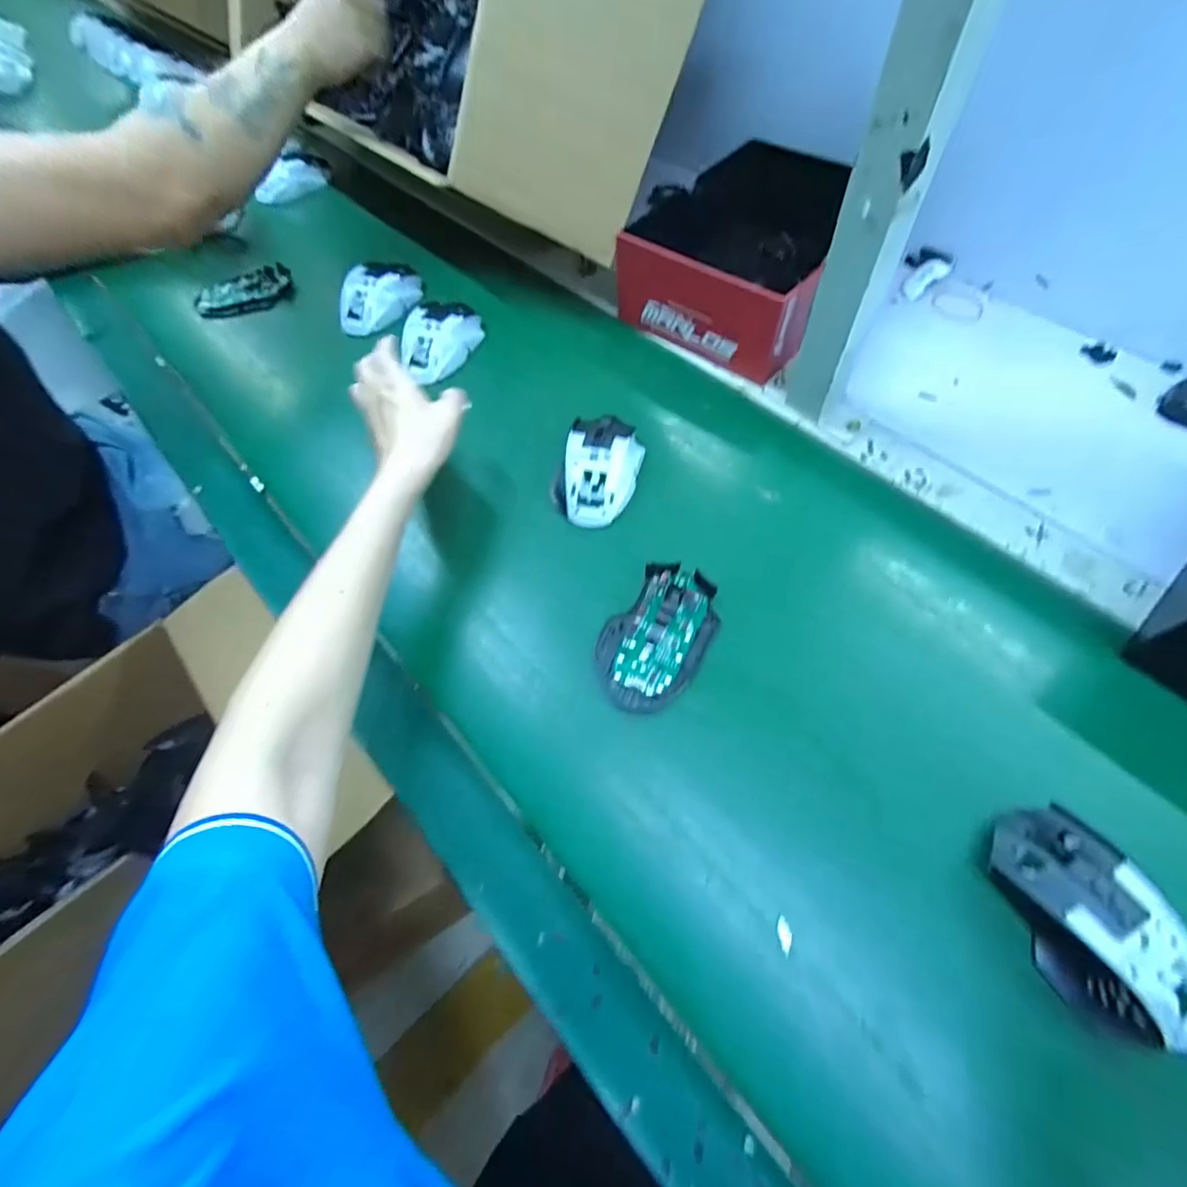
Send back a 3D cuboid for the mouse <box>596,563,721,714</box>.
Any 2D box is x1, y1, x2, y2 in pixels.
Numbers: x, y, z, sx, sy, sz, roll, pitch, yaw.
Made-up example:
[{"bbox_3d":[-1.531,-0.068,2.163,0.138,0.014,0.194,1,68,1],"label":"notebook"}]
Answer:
[{"bbox_3d":[0.046,0.032,0.399,0.074,0.024,0.112,25,66,16],"label":"mouse"}]

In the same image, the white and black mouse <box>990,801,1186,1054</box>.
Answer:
[{"bbox_3d":[0.269,0.175,0.285,0.065,0.035,0.114,-22,63,-8],"label":"white and black mouse"}]

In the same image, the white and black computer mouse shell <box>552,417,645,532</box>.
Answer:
[{"bbox_3d":[0.006,-0.110,0.466,0.066,0.035,0.107,13,63,11],"label":"white and black computer mouse shell"}]

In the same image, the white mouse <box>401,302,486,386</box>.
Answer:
[{"bbox_3d":[-0.161,-0.268,0.560,0.058,0.034,0.105,29,67,19],"label":"white mouse"}]

